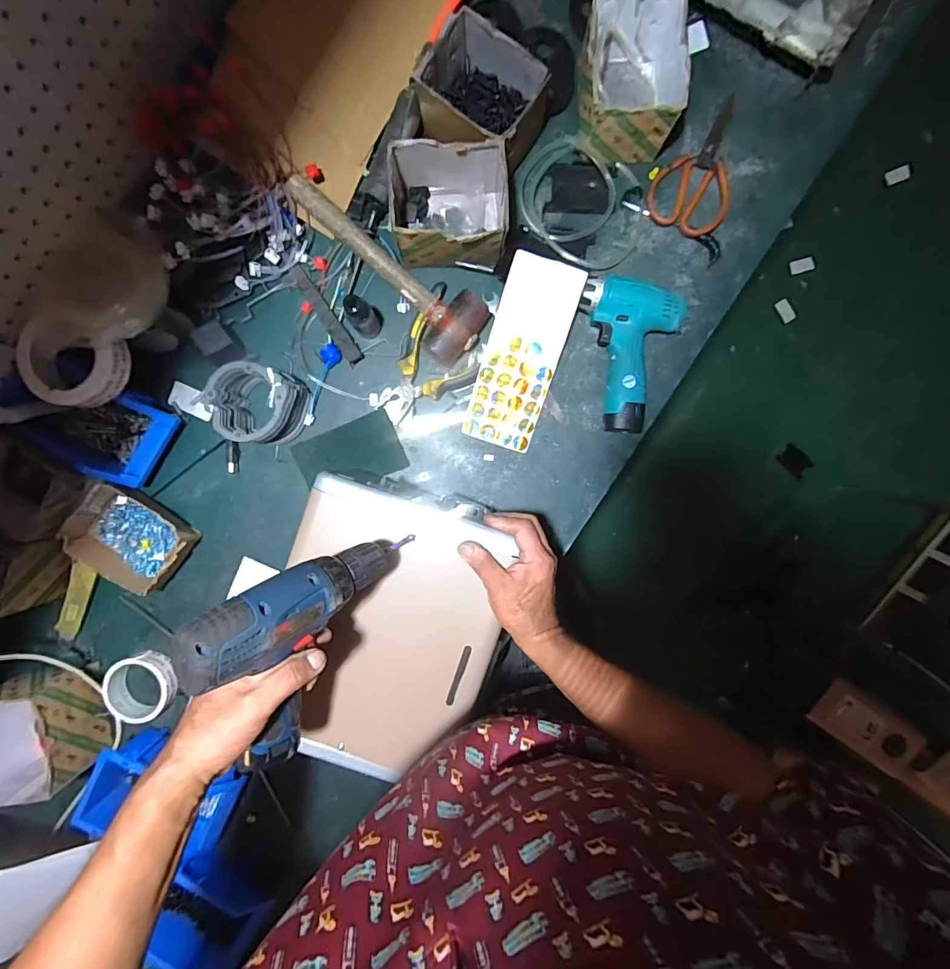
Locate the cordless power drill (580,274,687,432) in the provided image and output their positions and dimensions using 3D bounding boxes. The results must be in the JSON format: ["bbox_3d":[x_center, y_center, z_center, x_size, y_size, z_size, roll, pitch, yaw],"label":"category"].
[{"bbox_3d":[0.214,-0.173,0.597,0.130,0.048,0.201,-3,93,2],"label":"cordless power drill"}]

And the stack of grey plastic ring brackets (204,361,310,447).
[{"bbox_3d":[-0.293,-0.108,0.597,0.107,0.076,0.097,15,93,1],"label":"stack of grey plastic ring brackets"}]

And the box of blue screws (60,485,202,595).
[{"bbox_3d":[-0.475,0.077,0.620,0.143,0.057,0.122,28,93,0],"label":"box of blue screws"}]

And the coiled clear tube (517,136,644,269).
[{"bbox_3d":[0.148,-0.381,0.593,0.186,0.028,0.144,44,93,-1],"label":"coiled clear tube"}]

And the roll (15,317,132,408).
[{"bbox_3d":[-0.497,-0.143,0.541,0.103,0.051,0.094,16,93,1],"label":"roll"}]

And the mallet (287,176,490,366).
[{"bbox_3d":[-0.108,-0.276,0.571,0.275,0.055,0.105,36,93,-16],"label":"mallet"}]

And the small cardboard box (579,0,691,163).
[{"bbox_3d":[0.194,-0.506,0.558,0.120,0.093,0.144,-1,93,2],"label":"small cardboard box"}]

